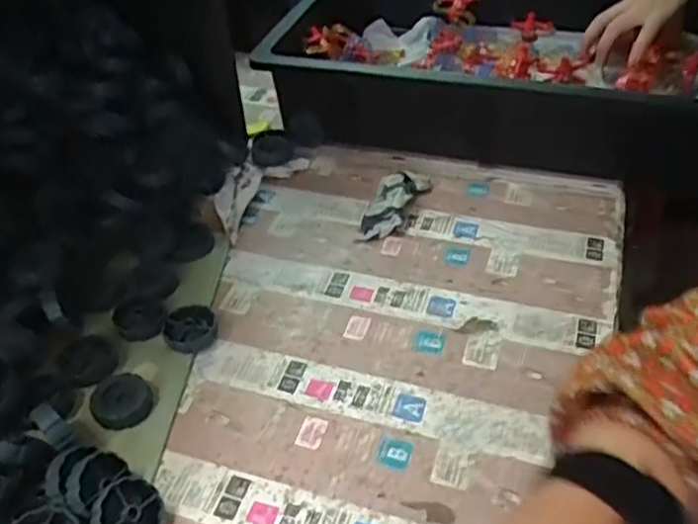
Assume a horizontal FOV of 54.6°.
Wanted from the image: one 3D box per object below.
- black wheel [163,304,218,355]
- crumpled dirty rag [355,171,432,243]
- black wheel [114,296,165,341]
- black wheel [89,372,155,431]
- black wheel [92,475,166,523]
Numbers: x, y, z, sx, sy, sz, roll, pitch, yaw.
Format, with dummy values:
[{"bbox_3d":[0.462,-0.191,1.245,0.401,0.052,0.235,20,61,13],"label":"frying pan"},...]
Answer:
[{"bbox_3d":[-0.116,0.050,0.496,0.038,0.016,0.036,-1,42,1],"label":"black wheel"},{"bbox_3d":[0.036,-0.053,0.573,0.039,0.029,0.091,21,47,23],"label":"crumpled dirty rag"},{"bbox_3d":[-0.154,0.042,0.499,0.035,0.015,0.037,-1,42,1],"label":"black wheel"},{"bbox_3d":[-0.151,0.092,0.450,0.038,0.011,0.039,-1,42,1],"label":"black wheel"},{"bbox_3d":[-0.123,0.141,0.380,0.041,0.012,0.038,18,52,-37],"label":"black wheel"}]

